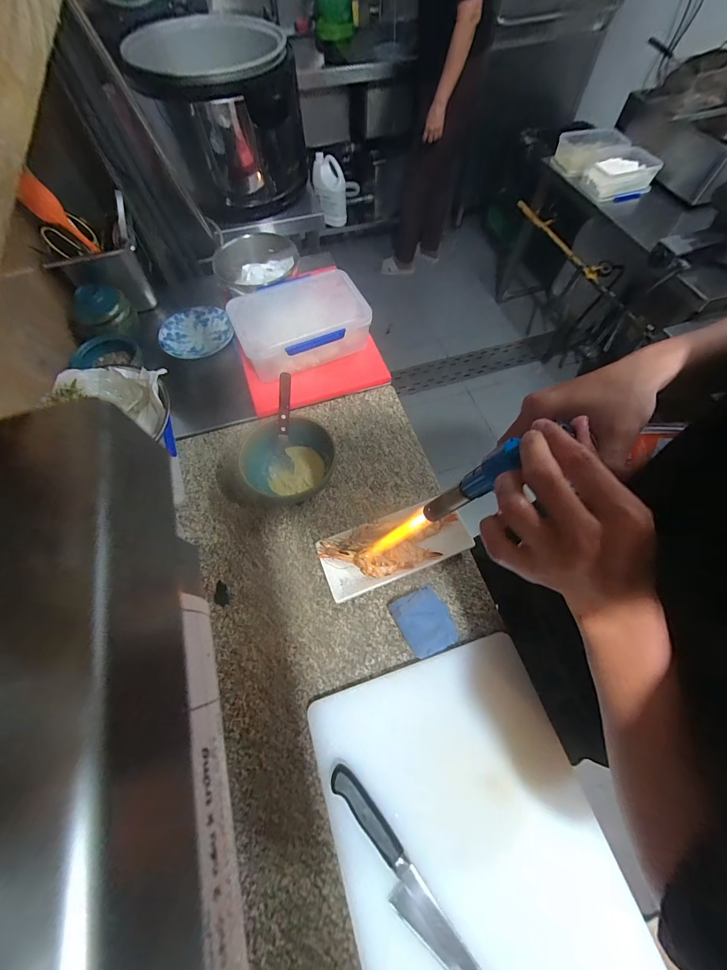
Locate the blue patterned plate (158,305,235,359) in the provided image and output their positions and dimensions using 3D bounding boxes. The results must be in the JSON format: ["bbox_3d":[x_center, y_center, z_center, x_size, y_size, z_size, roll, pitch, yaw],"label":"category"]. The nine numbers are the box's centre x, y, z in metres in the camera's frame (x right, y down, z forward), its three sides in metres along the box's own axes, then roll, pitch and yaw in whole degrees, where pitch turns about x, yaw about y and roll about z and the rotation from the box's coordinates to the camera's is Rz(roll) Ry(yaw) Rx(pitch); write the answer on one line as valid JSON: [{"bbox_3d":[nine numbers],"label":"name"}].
[{"bbox_3d":[-0.359,-0.327,0.759,0.154,0.020,0.149,0,64,0],"label":"blue patterned plate"}]

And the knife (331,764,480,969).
[{"bbox_3d":[0.052,0.441,0.370,0.037,0.018,0.278,-35,69,-15],"label":"knife"}]

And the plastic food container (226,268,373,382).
[{"bbox_3d":[-0.121,-0.305,0.702,0.246,0.113,0.179,-26,63,-13],"label":"plastic food container"}]

